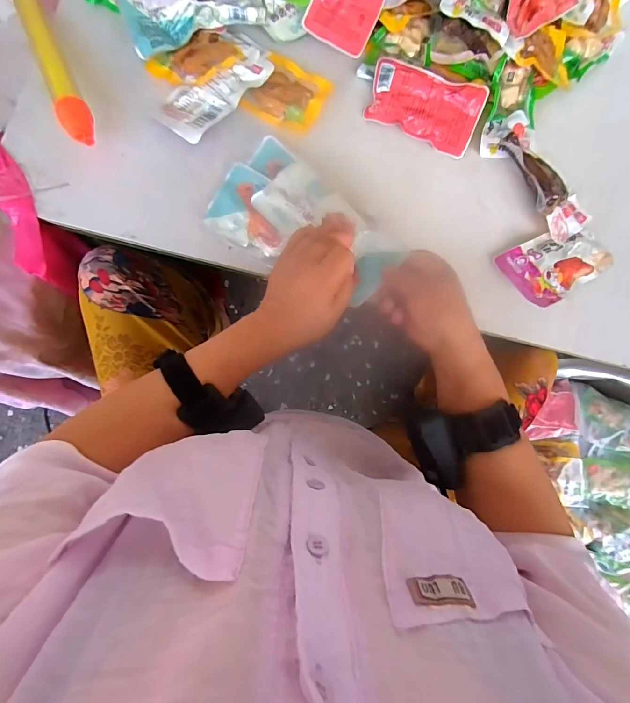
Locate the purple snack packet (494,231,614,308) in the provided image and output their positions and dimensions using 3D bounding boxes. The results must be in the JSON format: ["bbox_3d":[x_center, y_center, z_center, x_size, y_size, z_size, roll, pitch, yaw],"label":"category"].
[{"bbox_3d":[0.293,-0.107,0.429,0.137,0.012,0.076,-24,85,-9],"label":"purple snack packet"}]

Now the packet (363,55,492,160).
[{"bbox_3d":[0.133,-0.296,0.441,0.135,0.013,0.080,16,101,-2],"label":"packet"}]

